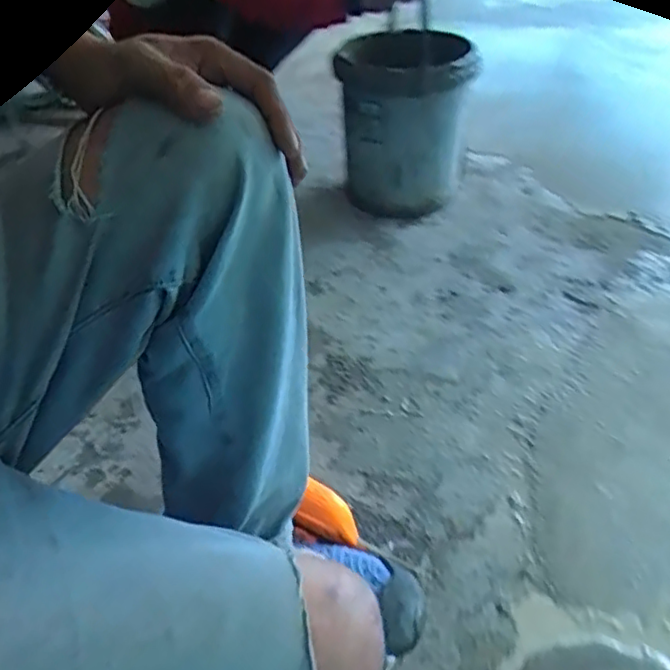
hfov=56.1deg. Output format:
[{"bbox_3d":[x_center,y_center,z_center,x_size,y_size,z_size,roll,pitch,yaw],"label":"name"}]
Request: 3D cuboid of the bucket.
[{"bbox_3d":[0.152,-0.452,1.378,0.285,0.351,0.262,2,39,5],"label":"bucket"}]

